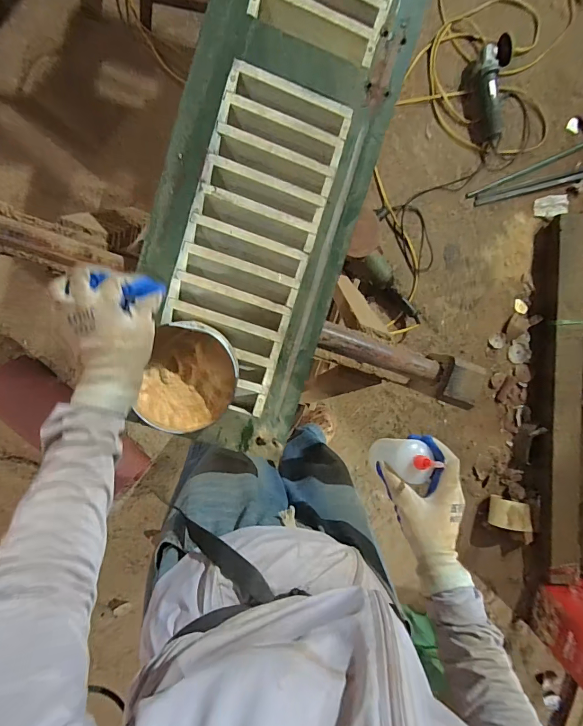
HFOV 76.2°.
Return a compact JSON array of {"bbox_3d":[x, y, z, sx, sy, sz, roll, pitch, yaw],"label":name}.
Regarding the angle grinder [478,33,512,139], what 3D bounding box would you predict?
[{"bbox_3d":[0.661,-0.902,1.230,0.102,0.074,0.295,-6,98,-6],"label":"angle grinder"}]

